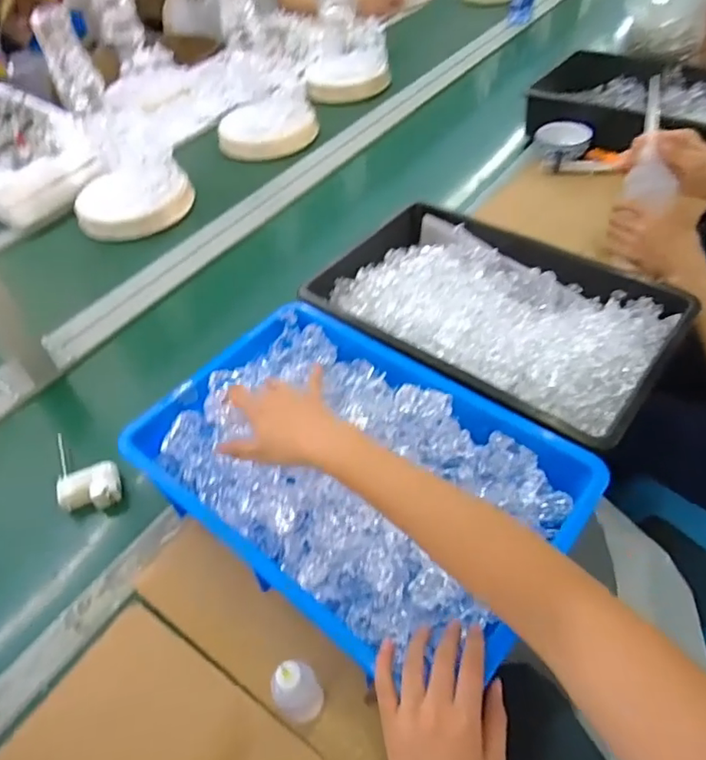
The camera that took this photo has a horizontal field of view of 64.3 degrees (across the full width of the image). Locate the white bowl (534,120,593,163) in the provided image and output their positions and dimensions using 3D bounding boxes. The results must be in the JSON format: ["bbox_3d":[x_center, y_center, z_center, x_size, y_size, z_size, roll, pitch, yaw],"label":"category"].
[{"bbox_3d":[0.387,-0.442,1.038,0.099,0.038,0.088,9,49,14],"label":"white bowl"}]

